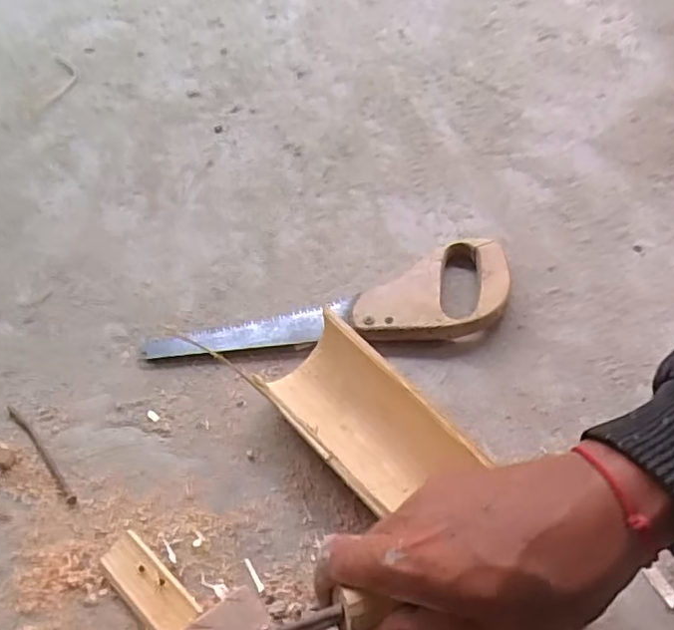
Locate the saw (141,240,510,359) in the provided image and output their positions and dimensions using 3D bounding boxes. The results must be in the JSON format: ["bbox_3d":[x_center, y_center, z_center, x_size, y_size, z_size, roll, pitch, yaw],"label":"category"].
[{"bbox_3d":[-0.003,-0.013,0.536,0.314,0.022,0.096,-6,54,-4],"label":"saw"}]

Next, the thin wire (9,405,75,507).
[{"bbox_3d":[-0.223,0.105,0.462,0.007,0.004,0.102,-36,62,-23],"label":"thin wire"}]

